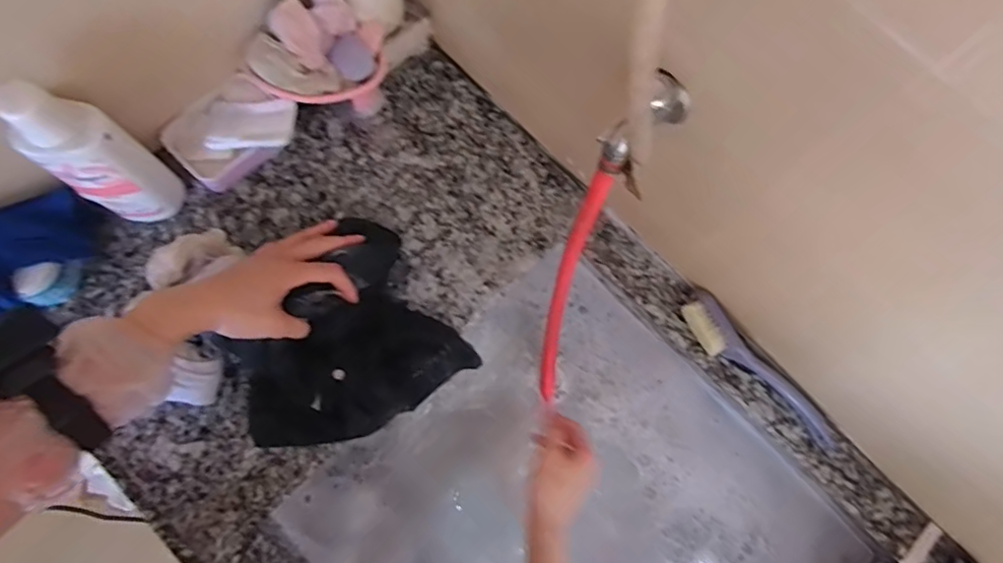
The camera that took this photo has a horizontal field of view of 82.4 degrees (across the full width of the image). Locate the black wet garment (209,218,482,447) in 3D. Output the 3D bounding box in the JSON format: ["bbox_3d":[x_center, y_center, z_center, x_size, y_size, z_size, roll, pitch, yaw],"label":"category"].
[{"bbox_3d":[-0.174,0.071,0.599,0.231,0.135,0.178,-35,79,-10],"label":"black wet garment"}]

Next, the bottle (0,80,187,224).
[{"bbox_3d":[-0.387,-0.112,0.564,0.058,0.218,0.071,33,77,7],"label":"bottle"}]

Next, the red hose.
[{"bbox_3d":[0.076,0.009,0.638,0.027,0.376,0.062,9,49,1],"label":"red hose"}]

